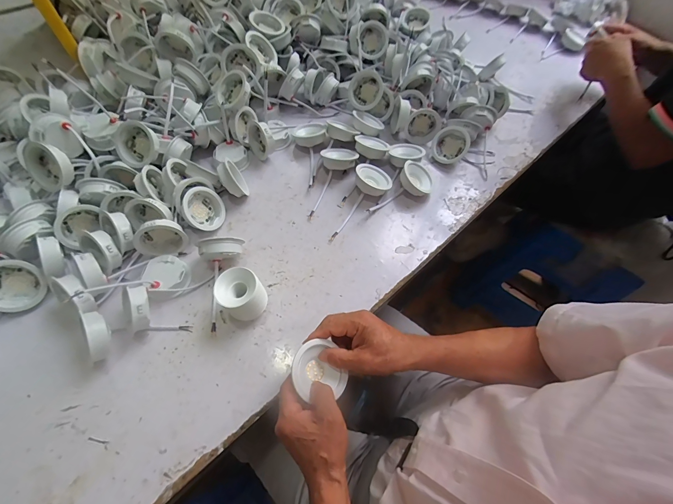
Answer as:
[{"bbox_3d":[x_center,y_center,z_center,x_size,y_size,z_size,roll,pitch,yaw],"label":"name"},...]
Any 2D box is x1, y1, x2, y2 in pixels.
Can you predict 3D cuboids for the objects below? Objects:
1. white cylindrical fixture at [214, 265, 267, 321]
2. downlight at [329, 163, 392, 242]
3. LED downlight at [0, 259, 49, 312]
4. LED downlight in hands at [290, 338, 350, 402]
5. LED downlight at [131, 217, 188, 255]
[{"bbox_3d":[-0.132,0.062,0.436,0.061,0.071,0.061,-19,64,-13],"label":"white cylindrical fixture"},{"bbox_3d":[0.050,-0.089,0.550,0.069,0.040,0.166,17,62,6],"label":"downlight"},{"bbox_3d":[-0.456,0.046,0.435,0.067,0.072,0.030,-48,33,0],"label":"LED downlight"},{"bbox_3d":[-0.024,0.143,0.369,0.059,0.025,0.066,-24,66,-15],"label":"LED downlight in hands"},{"bbox_3d":[-0.271,-0.024,0.478,0.072,0.064,0.035,-13,63,-10],"label":"LED downlight"}]

